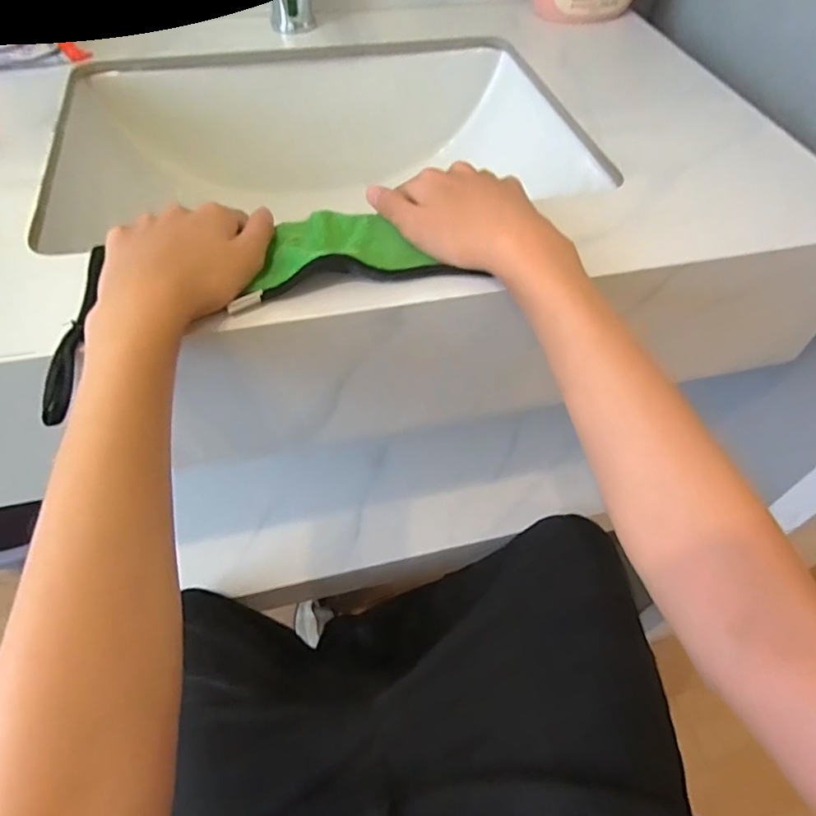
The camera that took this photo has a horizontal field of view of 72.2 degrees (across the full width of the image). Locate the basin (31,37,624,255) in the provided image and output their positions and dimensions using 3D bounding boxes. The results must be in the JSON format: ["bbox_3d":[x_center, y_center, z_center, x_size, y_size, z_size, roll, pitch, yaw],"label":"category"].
[{"bbox_3d":[-0.079,-0.226,0.558,0.467,0.155,0.309,-10,55,-9],"label":"basin"}]

